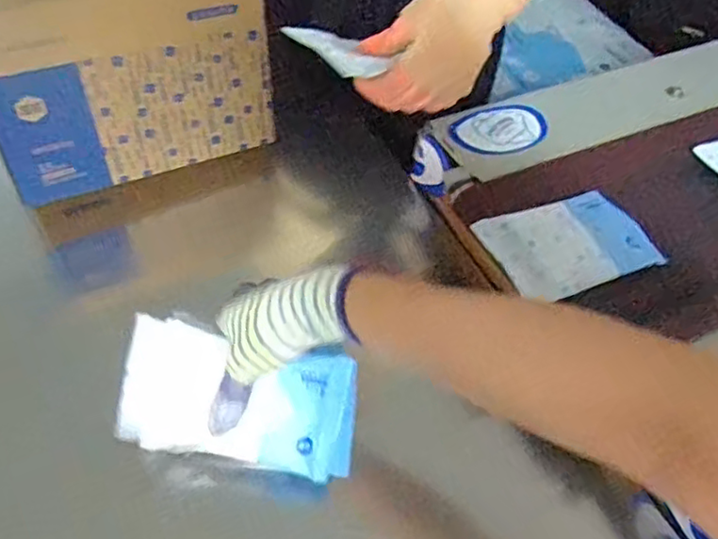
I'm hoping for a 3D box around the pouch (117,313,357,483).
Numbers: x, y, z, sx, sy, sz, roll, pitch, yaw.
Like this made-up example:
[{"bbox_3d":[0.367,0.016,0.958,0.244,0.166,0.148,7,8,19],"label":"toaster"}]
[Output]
[{"bbox_3d":[-0.084,0.091,0.456,0.162,0.028,0.086,11,85,3],"label":"pouch"}]

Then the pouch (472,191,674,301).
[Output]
[{"bbox_3d":[0.167,-0.021,0.504,0.133,0.011,0.082,-14,55,-15],"label":"pouch"}]

